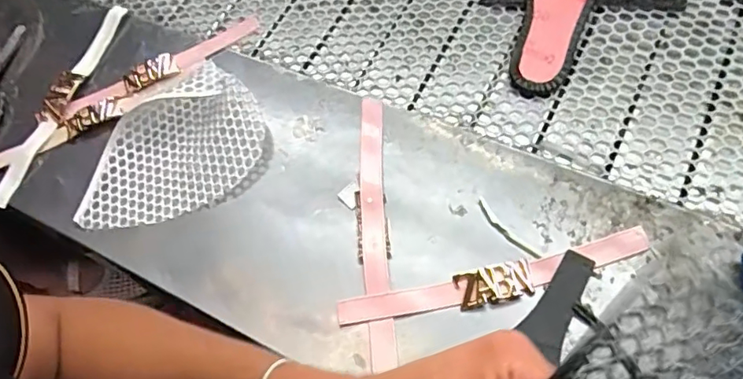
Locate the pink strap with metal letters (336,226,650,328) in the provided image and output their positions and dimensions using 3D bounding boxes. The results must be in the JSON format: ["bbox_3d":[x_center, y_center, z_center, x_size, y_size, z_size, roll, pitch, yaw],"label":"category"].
[{"bbox_3d":[0.097,0.075,0.428,0.250,0.010,0.031,-12,66,-2],"label":"pink strap with metal letters"}]

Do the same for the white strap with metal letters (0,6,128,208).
[{"bbox_3d":[-0.332,-0.099,0.576,0.031,0.023,0.255,16,68,10],"label":"white strap with metal letters"}]

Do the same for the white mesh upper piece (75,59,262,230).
[{"bbox_3d":[-0.193,-0.034,0.514,0.135,0.021,0.190,38,73,17],"label":"white mesh upper piece"}]

